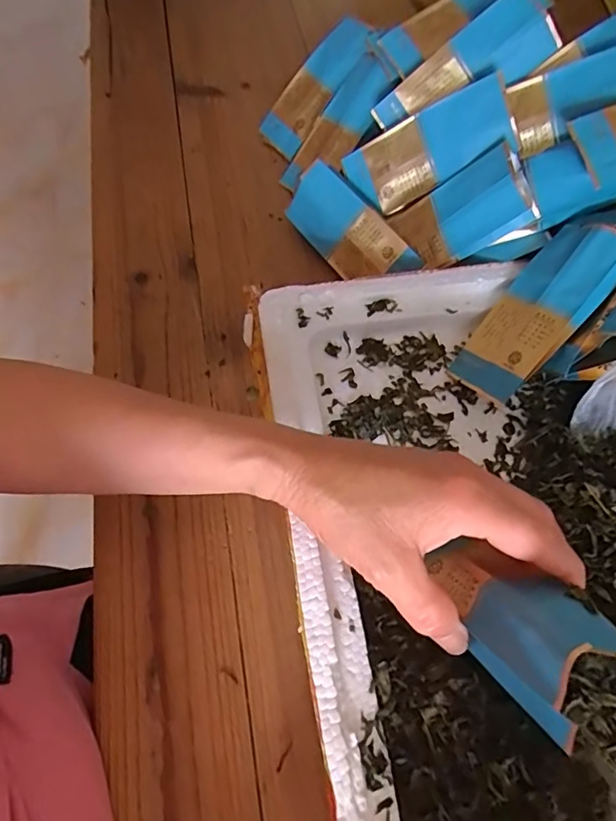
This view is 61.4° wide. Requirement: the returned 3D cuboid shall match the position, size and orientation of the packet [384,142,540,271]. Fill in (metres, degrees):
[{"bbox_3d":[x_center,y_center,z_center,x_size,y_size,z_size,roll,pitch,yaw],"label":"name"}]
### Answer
[{"bbox_3d":[0.109,-0.141,0.378,0.018,0.102,0.057,-3,79,-44],"label":"packet"}]

